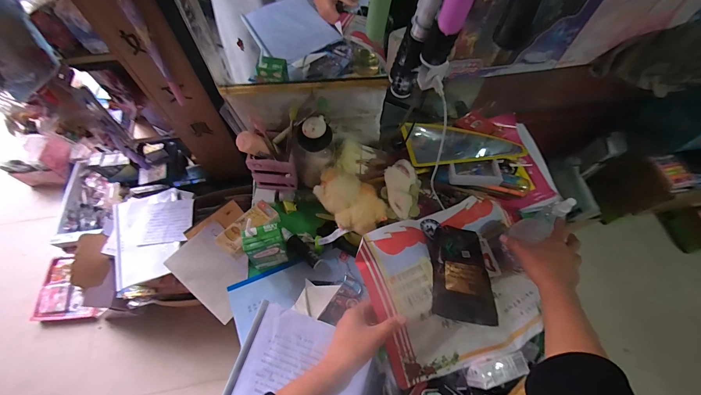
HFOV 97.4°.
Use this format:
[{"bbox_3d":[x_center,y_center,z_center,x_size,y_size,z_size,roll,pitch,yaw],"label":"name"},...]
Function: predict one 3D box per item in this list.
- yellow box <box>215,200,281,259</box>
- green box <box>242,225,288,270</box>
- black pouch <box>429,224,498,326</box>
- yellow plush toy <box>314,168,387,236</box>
[{"bbox_3d":[-0.194,0.059,0.589,0.051,0.024,0.113,36,68,16],"label":"yellow box"},{"bbox_3d":[-0.149,0.090,0.551,0.070,0.106,0.047,-15,64,-9],"label":"green box"},{"bbox_3d":[0.185,0.121,0.499,0.112,0.031,0.149,16,60,-15],"label":"black pouch"},{"bbox_3d":[0.000,0.001,0.583,0.094,0.044,0.147,-36,69,-18],"label":"yellow plush toy"}]

